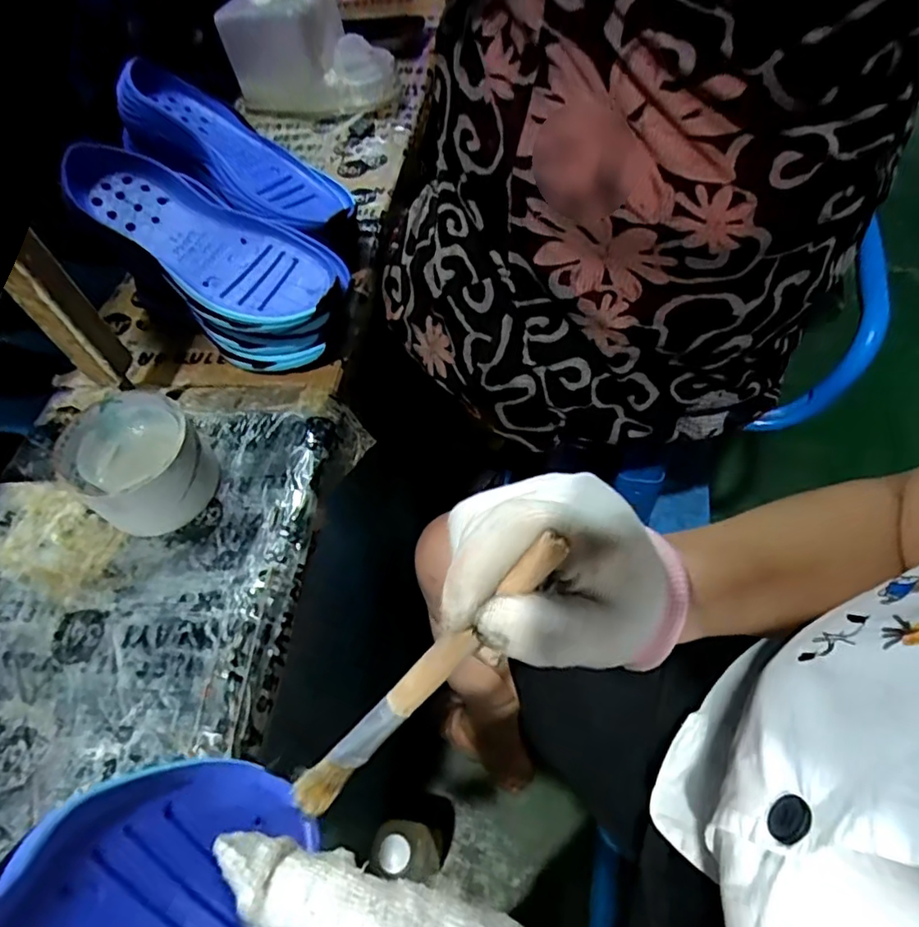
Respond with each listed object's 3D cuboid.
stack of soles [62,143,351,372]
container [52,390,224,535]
[{"bbox_3d":[-0.186,-0.157,0.429,0.211,0.079,0.091,36,62,-9],"label":"stack of soles"},{"bbox_3d":[-0.204,0.001,0.382,0.079,0.057,0.077,-2,56,4],"label":"container"}]

